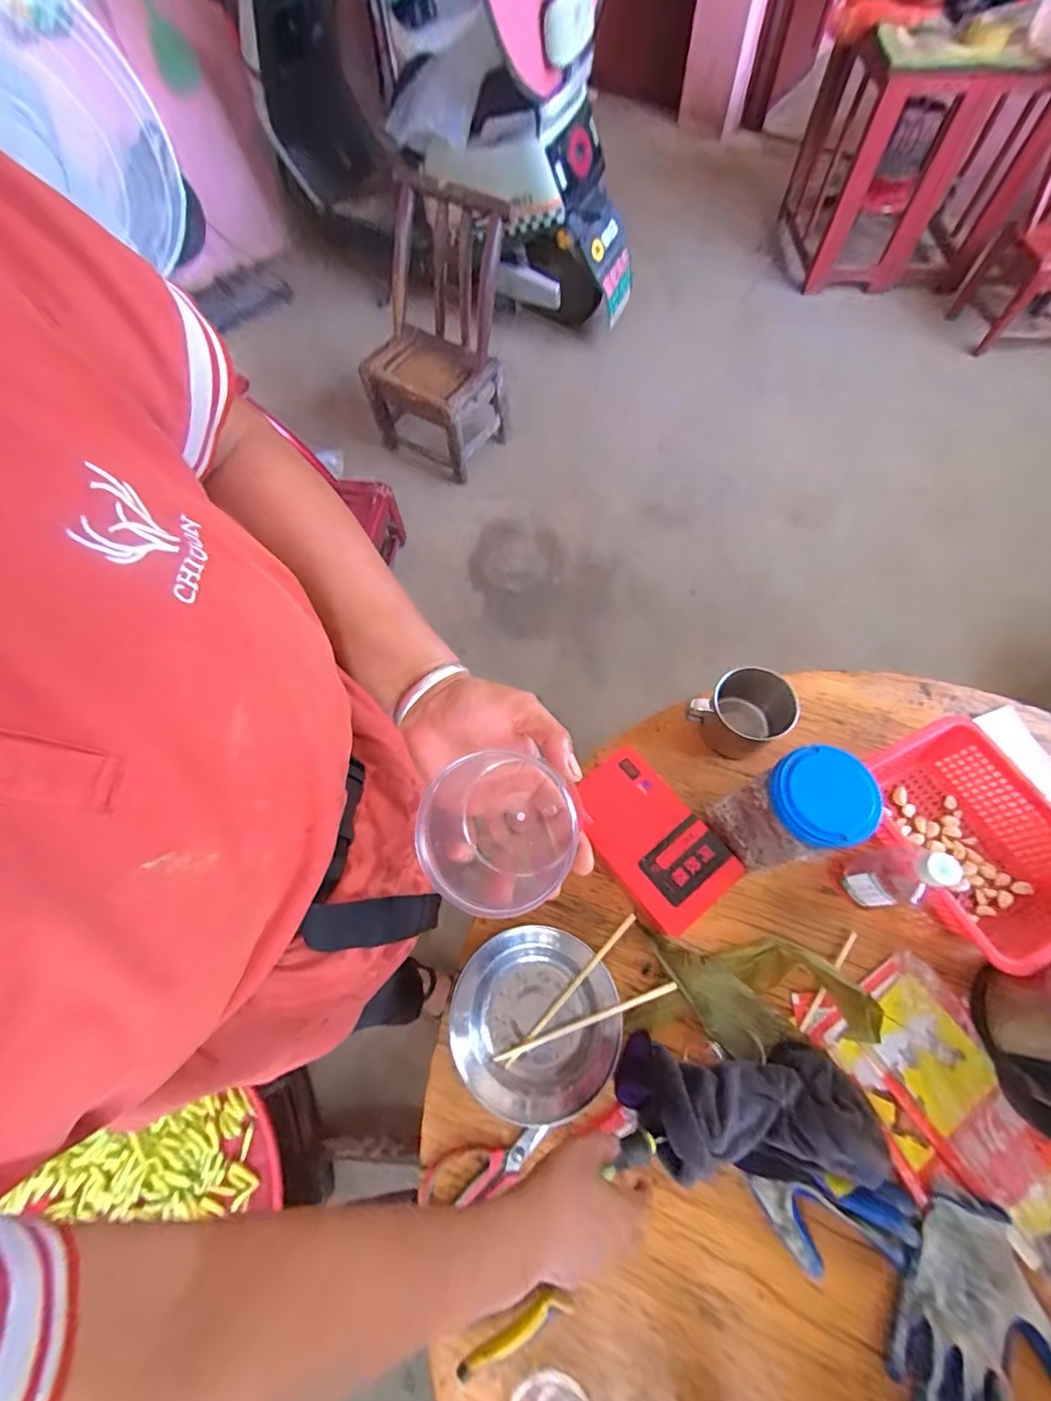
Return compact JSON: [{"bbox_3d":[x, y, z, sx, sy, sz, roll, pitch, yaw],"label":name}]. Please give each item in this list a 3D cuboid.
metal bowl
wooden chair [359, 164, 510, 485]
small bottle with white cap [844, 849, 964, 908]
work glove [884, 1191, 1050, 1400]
[{"bbox_3d":[0.014,0.370,0.595,0.182,0.054,0.186,-1,67,2],"label":"metal bowl"},{"bbox_3d":[-0.267,-1.092,1.566,0.375,0.614,0.532,37,73,17],"label":"wooden chair"},{"bbox_3d":[0.402,0.198,0.571,0.056,0.167,0.049,-36,70,-12],"label":"small bottle with white cap"},{"bbox_3d":[0.421,0.581,0.467,0.131,0.027,0.186,33,72,15],"label":"work glove"}]

